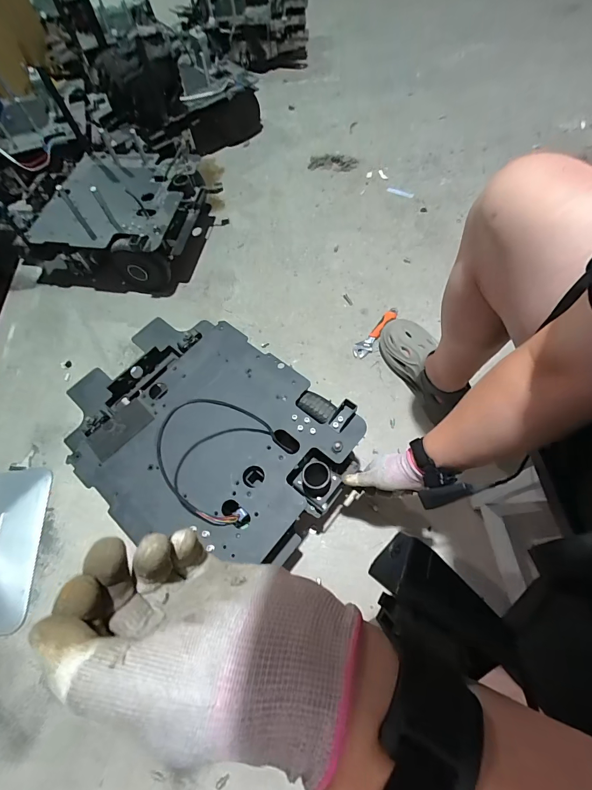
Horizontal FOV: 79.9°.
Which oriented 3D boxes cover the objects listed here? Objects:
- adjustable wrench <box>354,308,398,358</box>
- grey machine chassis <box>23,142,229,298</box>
[{"bbox_3d":[0.223,-0.173,0.959,0.041,0.020,0.192,39,73,18],"label":"adjustable wrench"},{"bbox_3d":[-0.536,-0.537,1.092,0.525,0.189,0.386,8,66,6],"label":"grey machine chassis"}]

